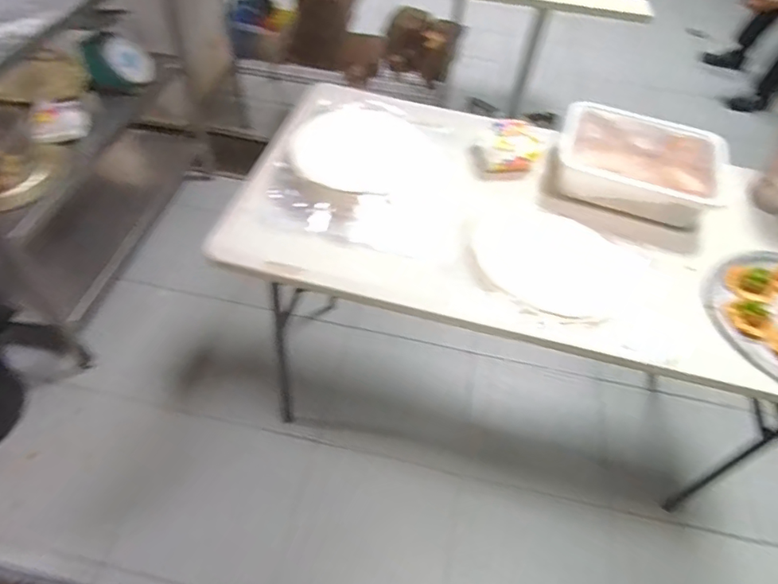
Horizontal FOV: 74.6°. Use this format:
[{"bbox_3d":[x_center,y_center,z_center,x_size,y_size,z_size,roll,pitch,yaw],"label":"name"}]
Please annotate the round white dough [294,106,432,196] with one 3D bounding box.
[{"bbox_3d":[-0.051,-0.290,1.042,0.269,0.013,0.232,11,58,-3],"label":"round white dough"}]

